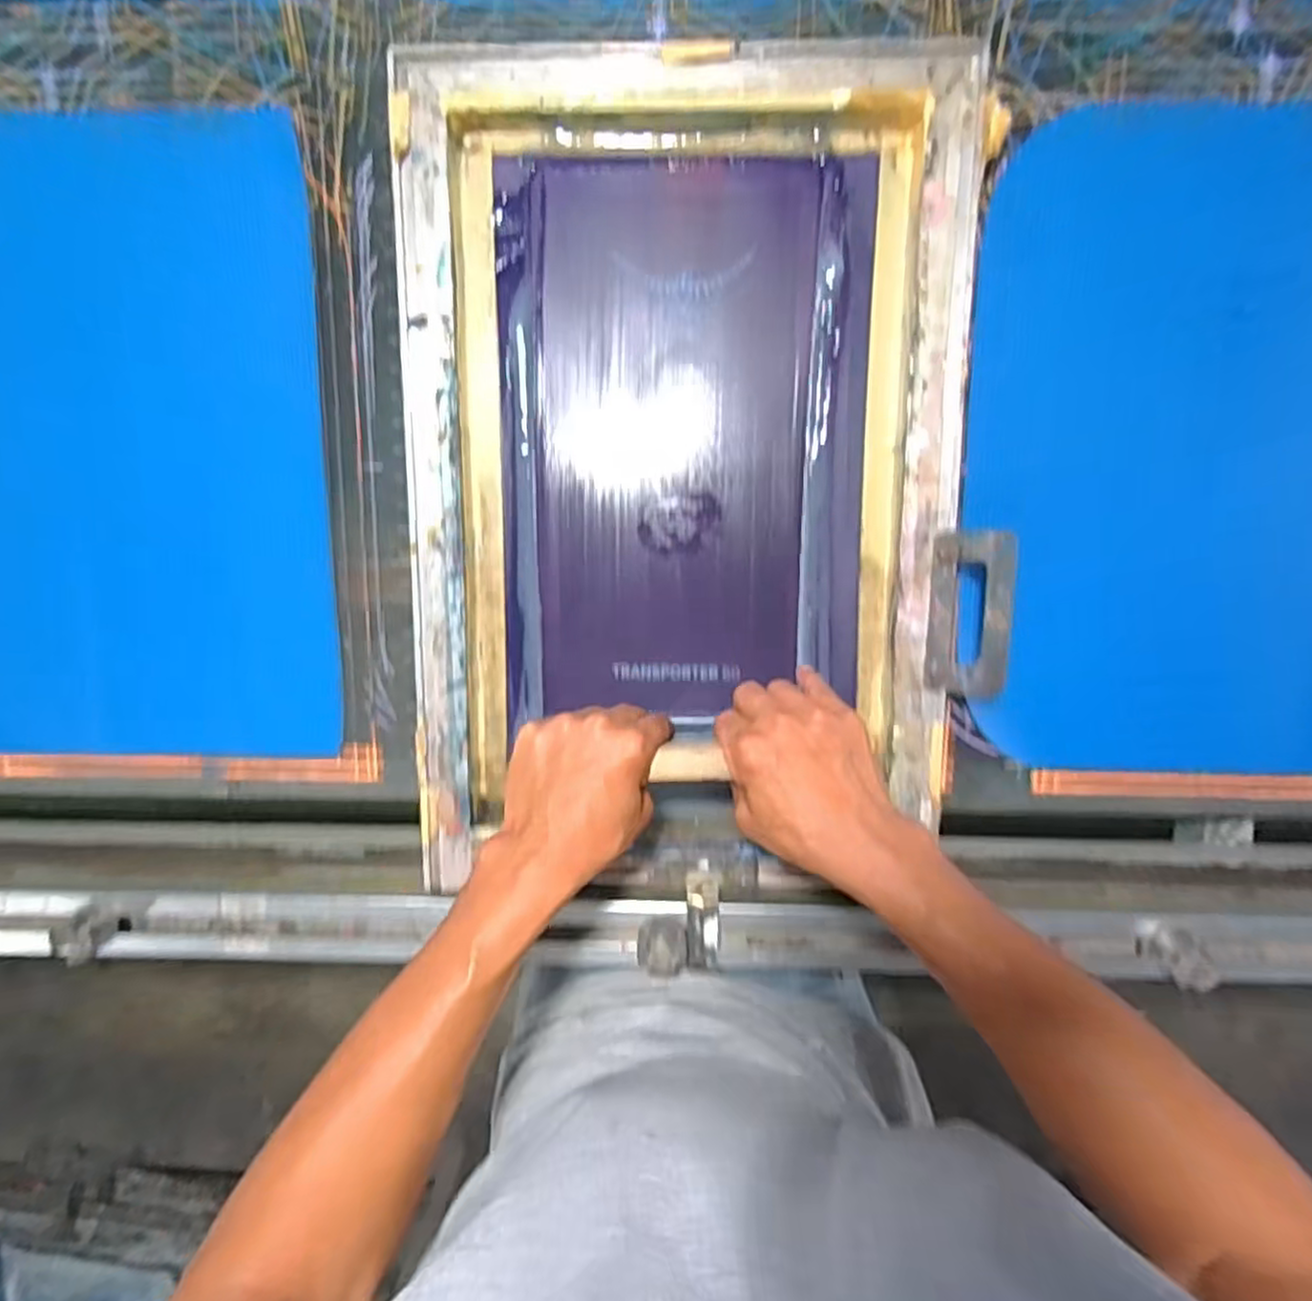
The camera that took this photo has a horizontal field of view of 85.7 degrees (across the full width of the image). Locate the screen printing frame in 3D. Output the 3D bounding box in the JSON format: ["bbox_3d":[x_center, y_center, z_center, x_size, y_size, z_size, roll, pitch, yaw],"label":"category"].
[{"bbox_3d":[0.016,-0.107,0.509,0.387,0.054,0.574,0,97,-1],"label":"screen printing frame"}]

